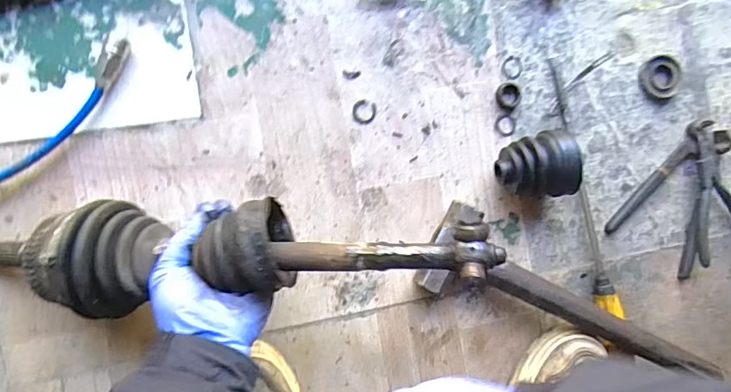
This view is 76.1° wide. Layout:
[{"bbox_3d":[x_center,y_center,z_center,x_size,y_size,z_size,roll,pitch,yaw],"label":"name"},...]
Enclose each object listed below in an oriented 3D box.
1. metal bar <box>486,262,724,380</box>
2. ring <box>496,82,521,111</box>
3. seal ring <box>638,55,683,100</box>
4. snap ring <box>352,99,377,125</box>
[{"bbox_3d":[0.276,0.148,0.541,0.289,0.025,0.032,26,87,-9],"label":"metal bar"},{"bbox_3d":[0.175,-0.122,0.570,0.032,0.008,0.030,0,91,-9],"label":"ring"},{"bbox_3d":[0.384,-0.155,0.609,0.061,0.016,0.055,-13,93,-9],"label":"seal ring"},{"bbox_3d":[-0.001,-0.098,0.547,0.027,0.004,0.029,0,92,-8],"label":"snap ring"}]

